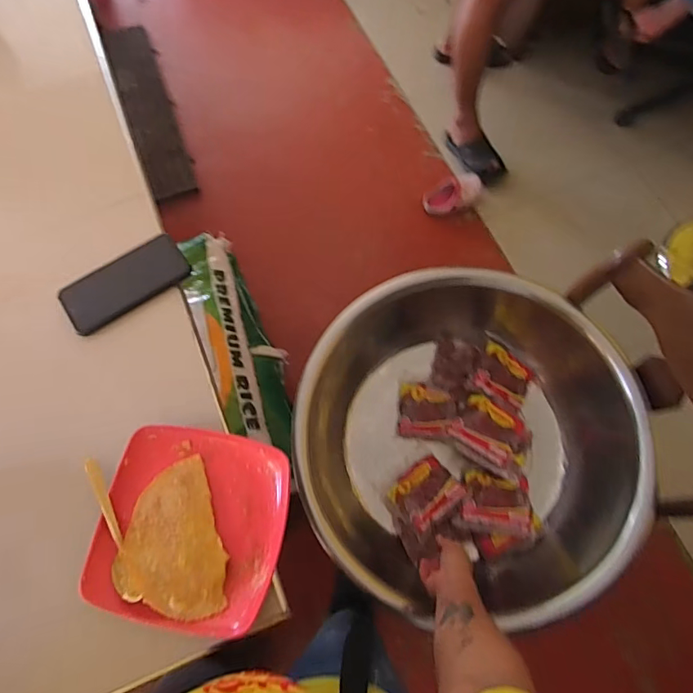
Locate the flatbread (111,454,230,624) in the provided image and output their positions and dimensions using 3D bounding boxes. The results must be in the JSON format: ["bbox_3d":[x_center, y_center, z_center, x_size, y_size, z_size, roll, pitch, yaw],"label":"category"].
[{"bbox_3d":[-0.198,0.219,0.516,0.114,0.009,0.162,-20,72,-6],"label":"flatbread"}]

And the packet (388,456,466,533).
[{"bbox_3d":[0.153,0.279,0.907,0.124,0.023,0.111,-38,53,-10],"label":"packet"}]

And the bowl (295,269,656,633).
[{"bbox_3d":[0.219,0.191,0.894,0.584,0.271,0.597,0,71,0],"label":"bowl"}]

